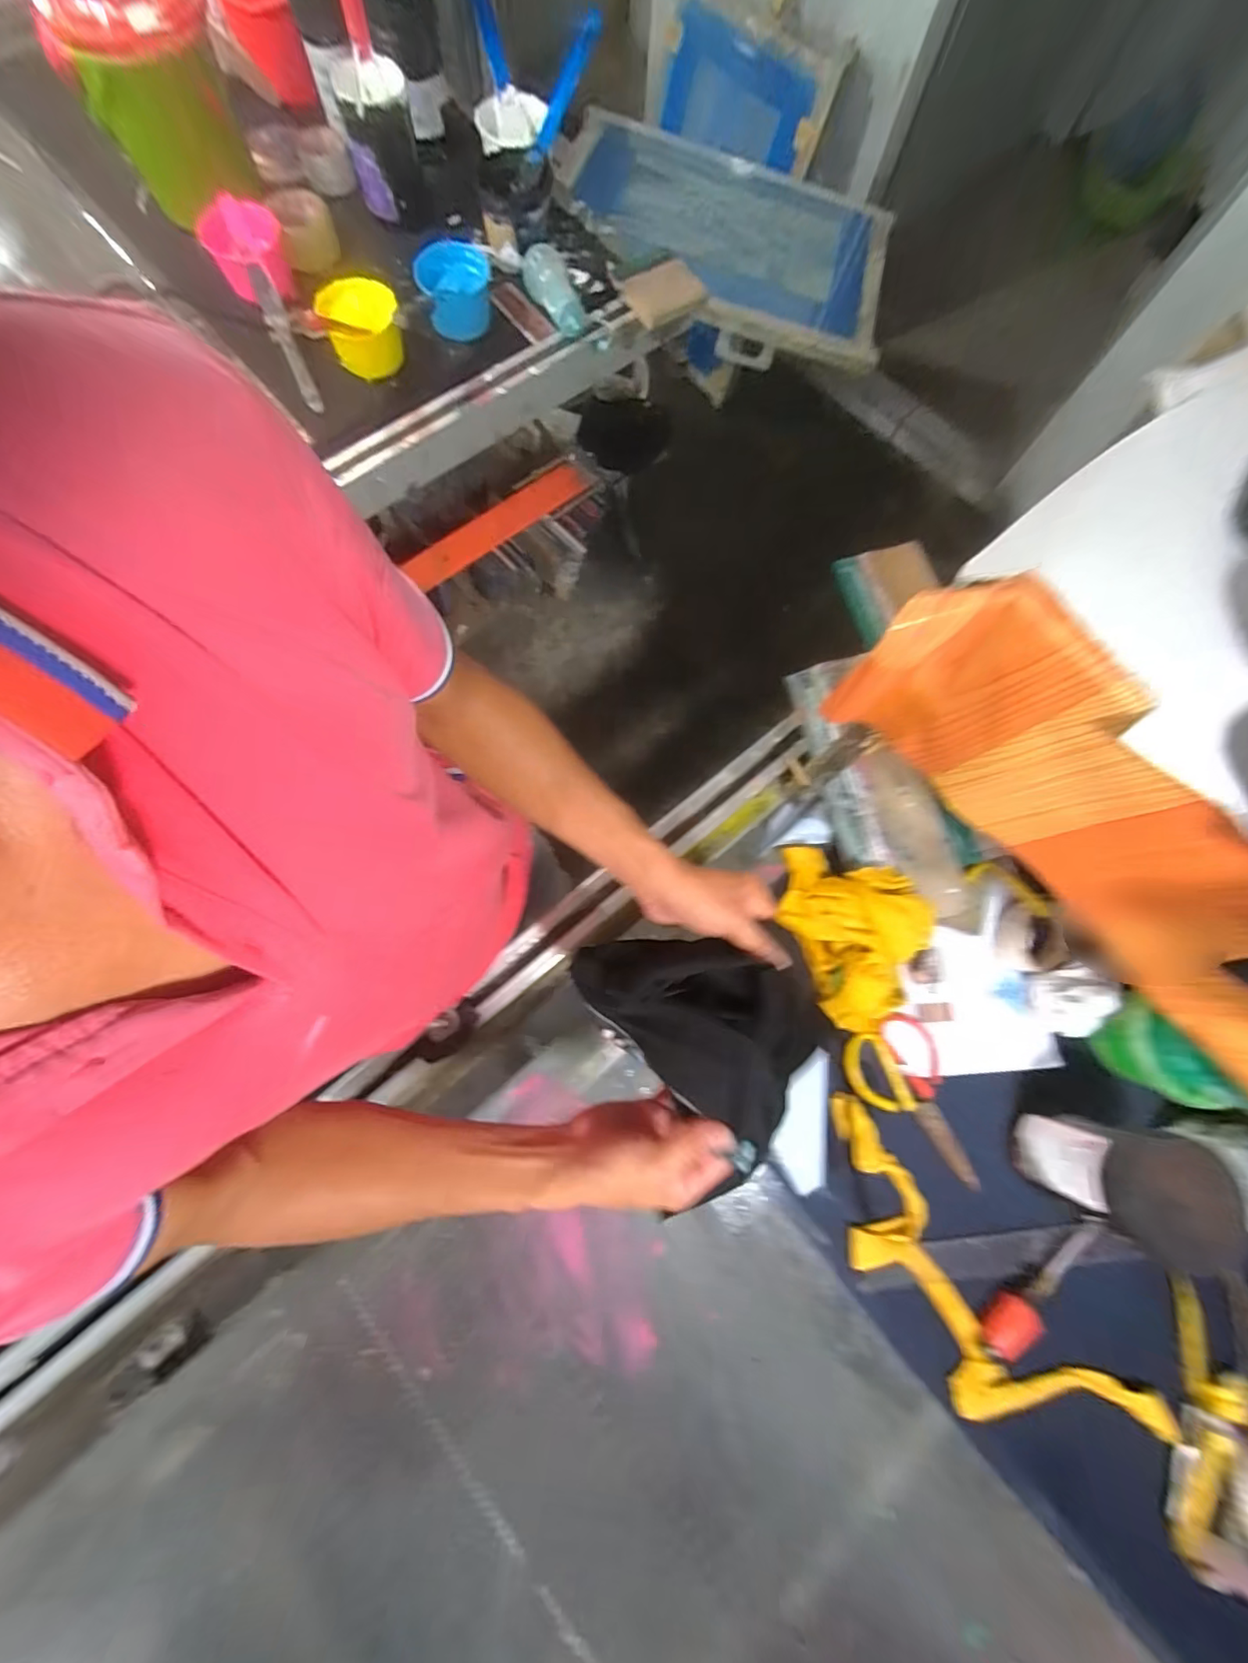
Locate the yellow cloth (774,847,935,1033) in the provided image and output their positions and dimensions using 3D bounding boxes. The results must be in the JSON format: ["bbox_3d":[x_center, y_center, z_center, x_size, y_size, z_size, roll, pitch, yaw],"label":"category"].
[{"bbox_3d":[0.260,0.119,0.625,0.146,0.070,0.197,17,76,1],"label":"yellow cloth"}]

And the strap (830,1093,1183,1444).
[{"bbox_3d":[0.364,0.509,0.594,0.437,0.031,0.148,44,78,8],"label":"strap"}]

